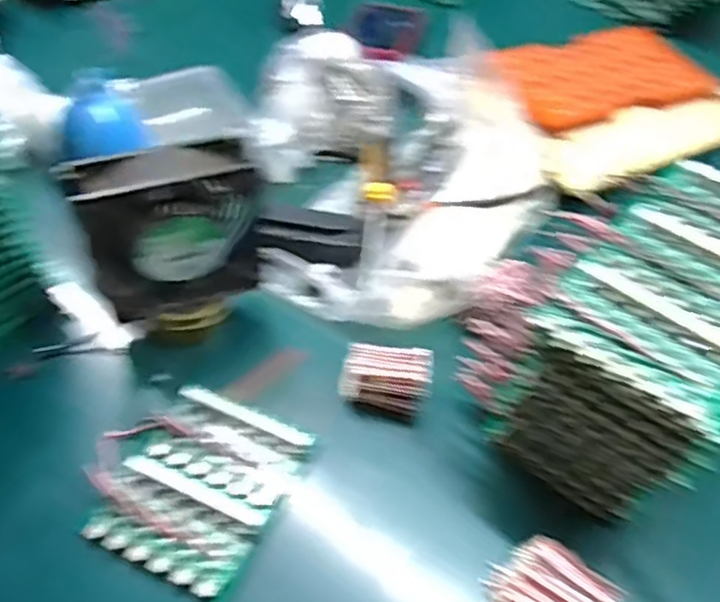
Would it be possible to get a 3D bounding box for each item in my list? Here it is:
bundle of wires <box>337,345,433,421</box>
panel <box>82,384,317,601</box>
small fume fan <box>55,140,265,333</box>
[{"bbox_3d":[0.020,0.062,0.505,0.064,0.041,0.041,7,50,4],"label":"bundle of wires"},{"bbox_3d":[-0.110,0.115,0.448,0.119,0.017,0.123,20,52,14],"label":"panel"},{"bbox_3d":[-0.128,-0.043,0.486,0.120,0.135,0.044,-17,53,-15],"label":"small fume fan"}]

